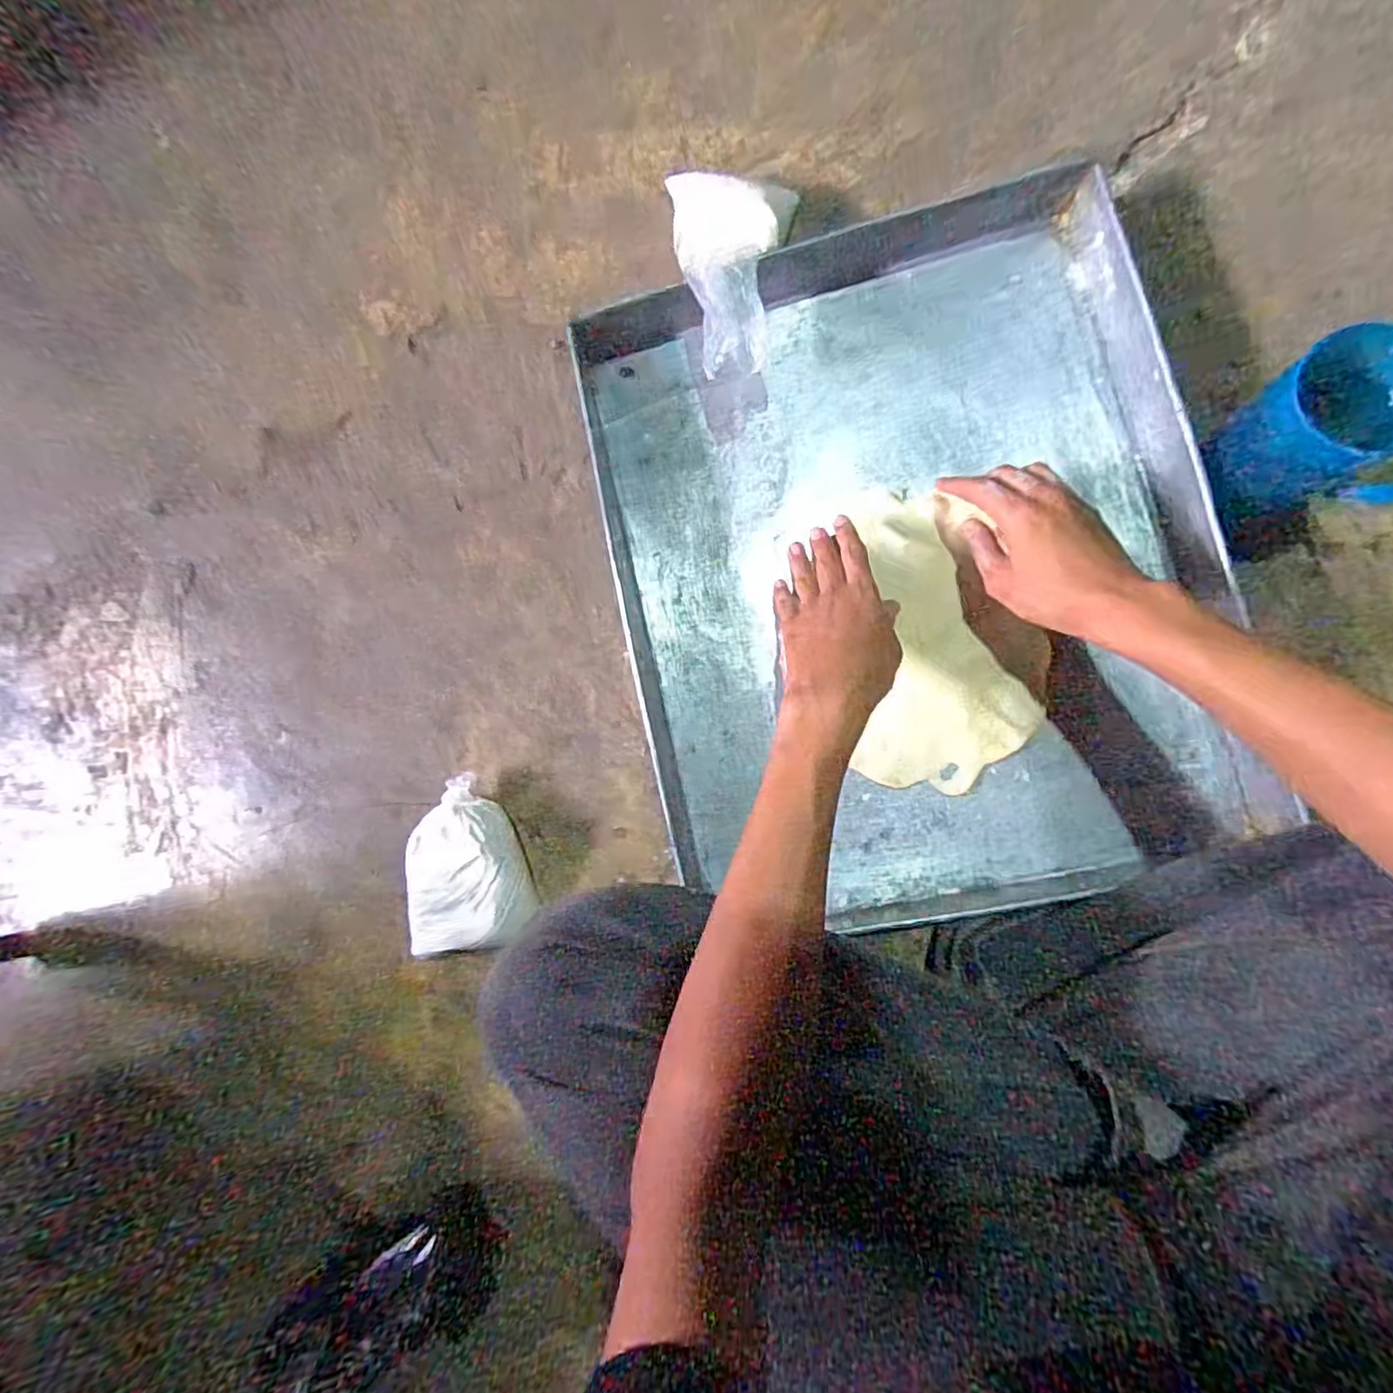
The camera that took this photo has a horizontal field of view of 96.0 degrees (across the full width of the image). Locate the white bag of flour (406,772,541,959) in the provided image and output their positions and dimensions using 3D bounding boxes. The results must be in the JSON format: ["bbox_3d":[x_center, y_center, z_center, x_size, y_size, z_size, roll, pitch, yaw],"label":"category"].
[{"bbox_3d":[-0.191,0.136,0.520,0.098,0.046,0.138,-10,86,7],"label":"white bag of flour"}]

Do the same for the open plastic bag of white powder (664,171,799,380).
[{"bbox_3d":[0.037,-0.349,0.499,0.102,0.084,0.195,-7,86,7],"label":"open plastic bag of white powder"}]

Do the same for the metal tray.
[{"bbox_3d":[0.149,-0.103,0.483,0.422,0.051,0.529,-14,85,7],"label":"metal tray"}]

